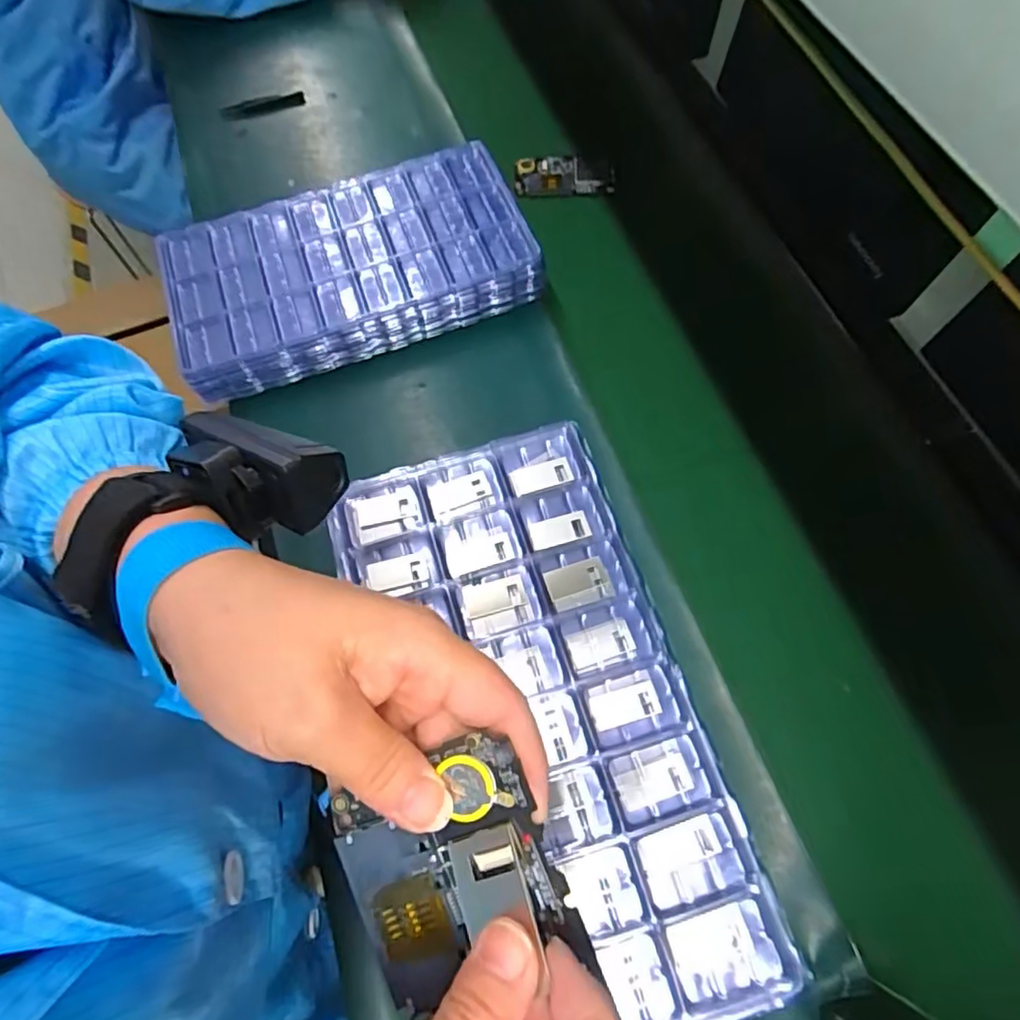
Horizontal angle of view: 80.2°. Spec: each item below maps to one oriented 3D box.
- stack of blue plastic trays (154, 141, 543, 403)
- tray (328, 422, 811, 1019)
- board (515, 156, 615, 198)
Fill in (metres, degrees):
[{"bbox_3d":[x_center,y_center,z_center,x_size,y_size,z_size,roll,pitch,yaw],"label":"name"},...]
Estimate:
[{"bbox_3d":[-0.176,-0.265,0.686,0.391,0.063,0.240,-21,71,-5],"label":"stack of blue plastic trays"},{"bbox_3d":[0.018,0.126,0.405,0.193,0.026,0.382,-17,68,-6],"label":"tray"},{"bbox_3d":[0.069,-0.421,0.763,0.120,0.016,0.062,-4,67,0],"label":"board"}]

